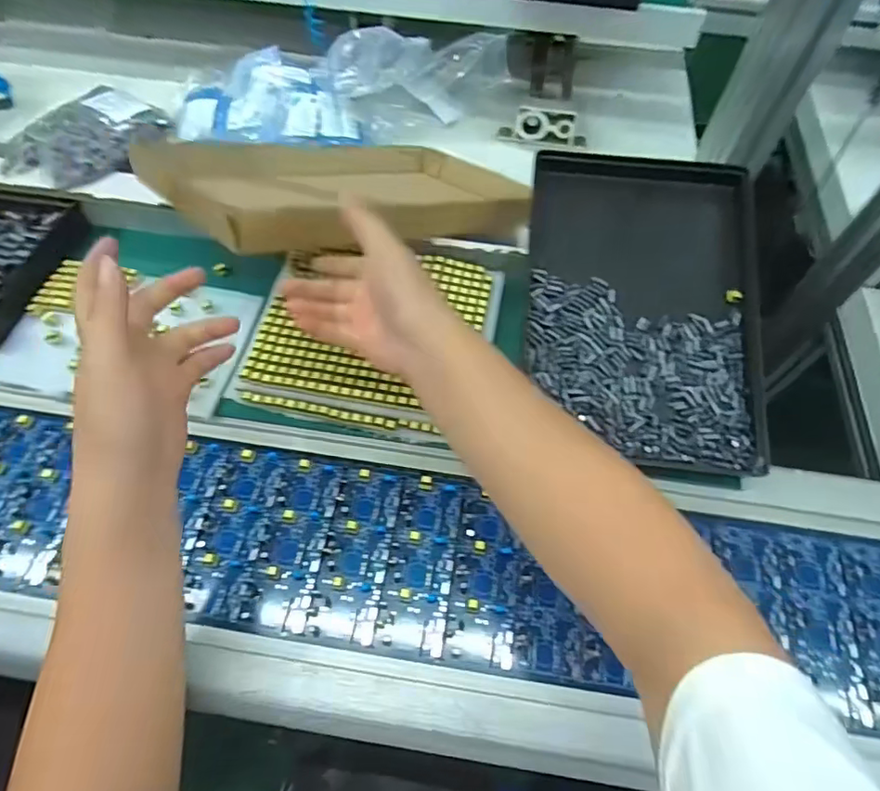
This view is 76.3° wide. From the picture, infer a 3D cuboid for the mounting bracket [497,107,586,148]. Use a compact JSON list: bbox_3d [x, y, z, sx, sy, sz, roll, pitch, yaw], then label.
[{"bbox_3d":[0.153,-0.392,0.818,0.127,0.049,0.029,4,60,0],"label":"mounting bracket"}]

